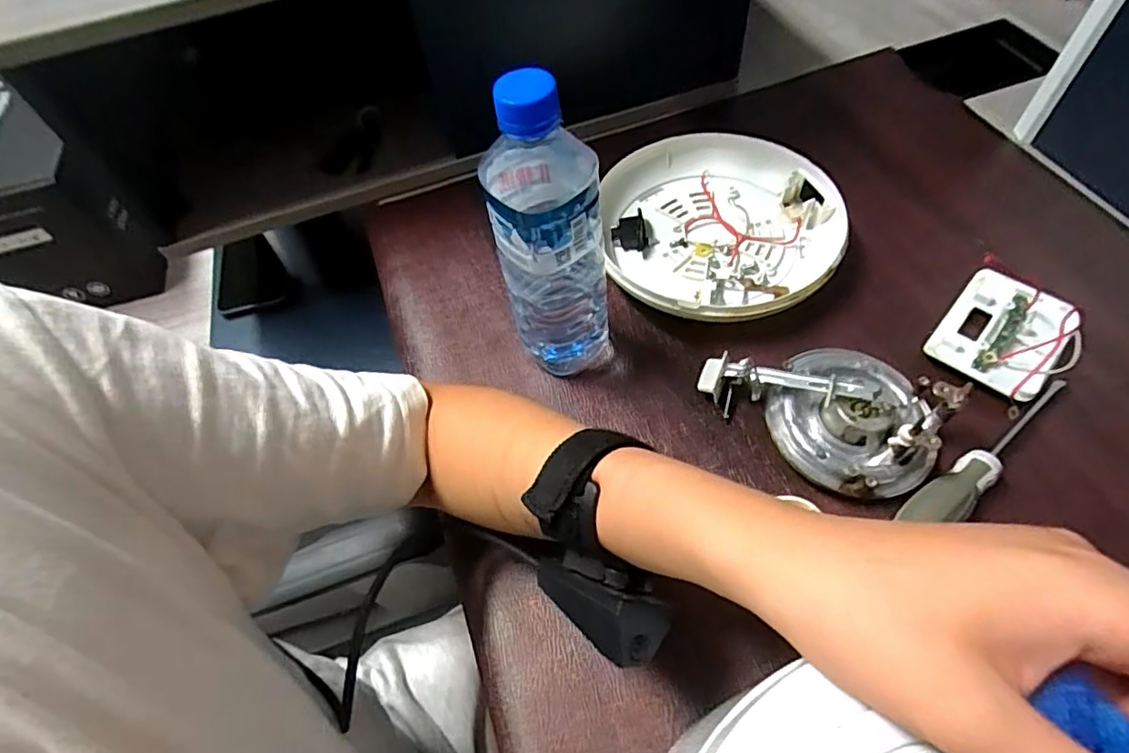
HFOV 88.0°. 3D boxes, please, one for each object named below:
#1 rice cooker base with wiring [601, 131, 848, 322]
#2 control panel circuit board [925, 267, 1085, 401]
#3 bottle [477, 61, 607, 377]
[{"bbox_3d":[0.133,-0.124,0.492,0.194,0.040,0.203,-2,57,3],"label":"rice cooker base with wiring"},{"bbox_3d":[0.322,-0.033,0.422,0.096,0.016,0.080,-39,62,-19],"label":"control panel circuit board"},{"bbox_3d":[-0.009,-0.087,0.378,0.069,0.209,0.068,-15,57,-5],"label":"bottle"}]

